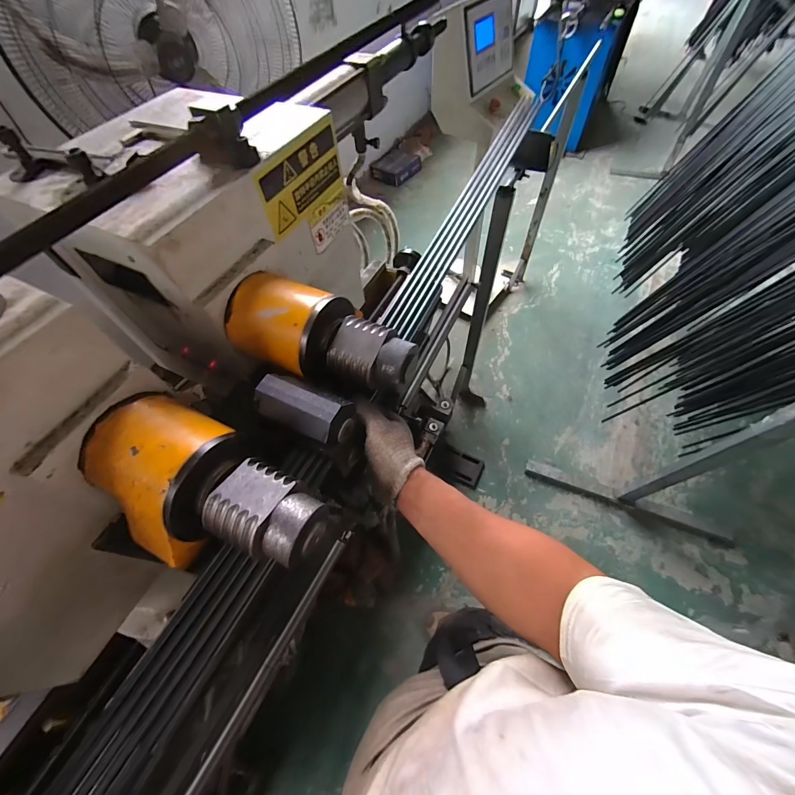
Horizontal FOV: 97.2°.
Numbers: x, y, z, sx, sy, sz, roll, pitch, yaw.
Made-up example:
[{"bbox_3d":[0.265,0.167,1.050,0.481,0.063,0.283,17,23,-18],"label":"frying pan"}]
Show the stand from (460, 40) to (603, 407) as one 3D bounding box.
[{"bbox_3d":[0.560,-0.724,1.614,0.147,1.078,1.182,18,61,14],"label":"stand"}]

